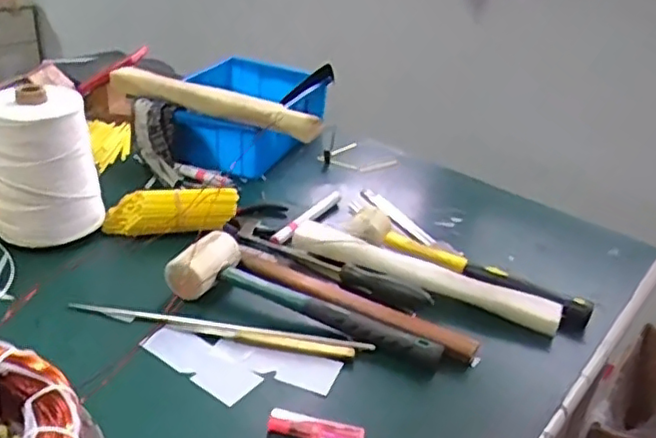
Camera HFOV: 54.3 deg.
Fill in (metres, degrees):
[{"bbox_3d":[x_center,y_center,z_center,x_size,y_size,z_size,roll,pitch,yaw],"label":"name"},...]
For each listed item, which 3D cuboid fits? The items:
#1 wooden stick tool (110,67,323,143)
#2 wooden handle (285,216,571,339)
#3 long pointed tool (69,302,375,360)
[{"bbox_3d":[-0.165,-0.162,0.870,0.332,0.036,0.024,17,32,19],"label":"wooden stick tool"},{"bbox_3d":[0.101,0.060,0.691,0.292,0.039,0.033,15,31,16],"label":"wooden handle"},{"bbox_3d":[-0.105,0.107,0.613,0.288,0.009,0.021,7,47,8],"label":"long pointed tool"}]

